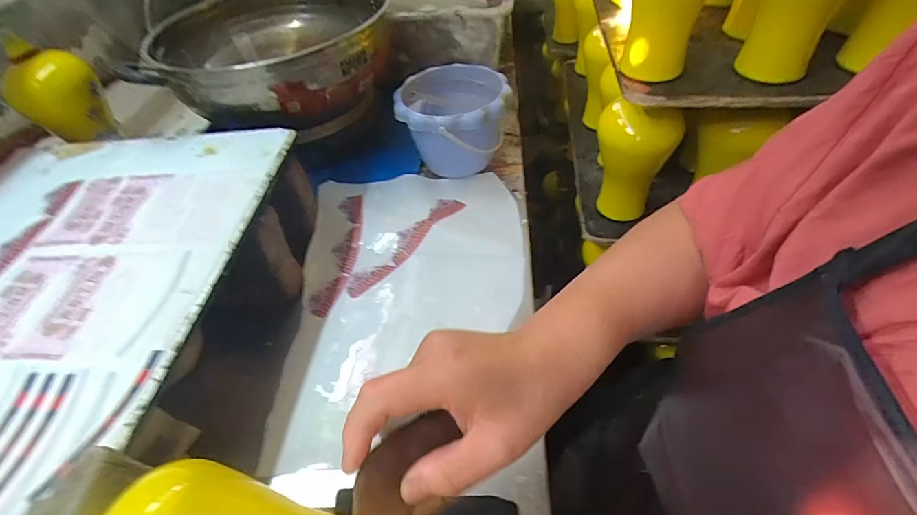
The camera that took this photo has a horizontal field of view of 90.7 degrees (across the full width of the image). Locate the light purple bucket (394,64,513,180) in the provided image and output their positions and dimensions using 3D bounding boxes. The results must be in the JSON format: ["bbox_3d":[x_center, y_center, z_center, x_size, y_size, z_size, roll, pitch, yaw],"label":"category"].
[{"bbox_3d":[-0.005,-0.193,0.674,0.153,0.120,0.161,-3,47,4],"label":"light purple bucket"}]

